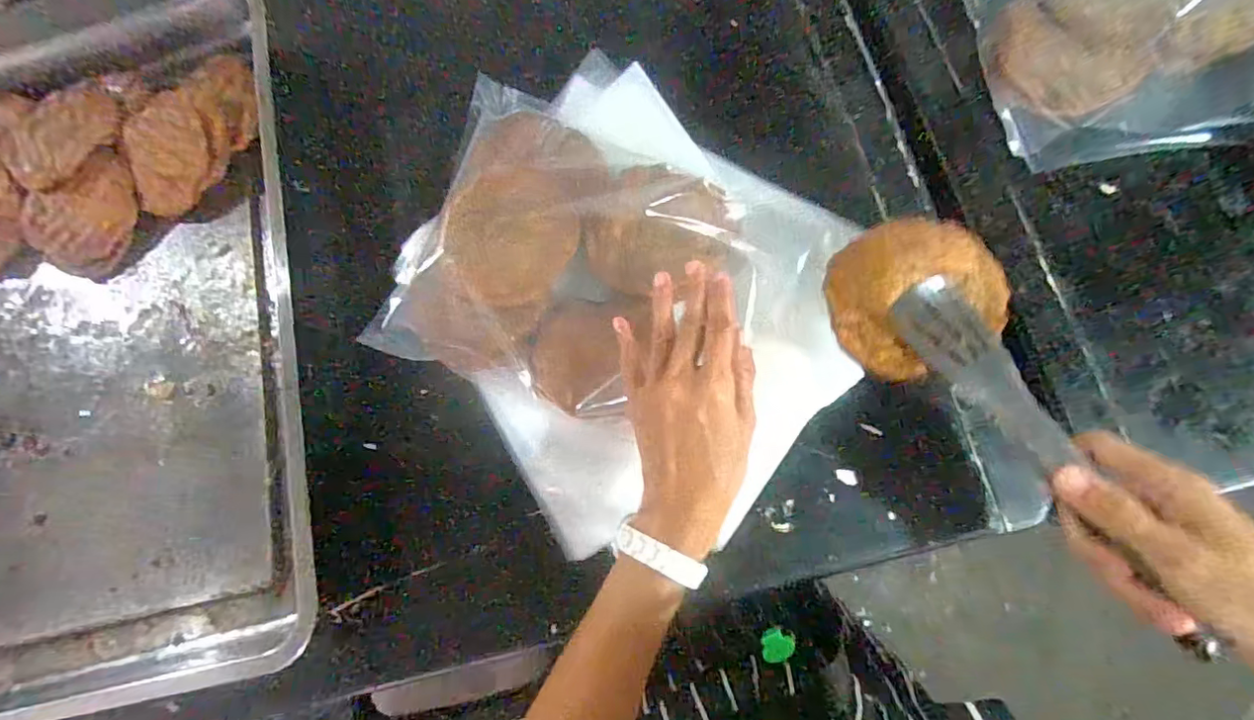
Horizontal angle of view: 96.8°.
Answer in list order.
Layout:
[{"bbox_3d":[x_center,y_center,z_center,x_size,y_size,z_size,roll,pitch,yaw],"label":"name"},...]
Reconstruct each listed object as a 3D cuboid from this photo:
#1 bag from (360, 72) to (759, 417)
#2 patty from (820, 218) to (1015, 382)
[{"bbox_3d":[-0.043,-0.069,0.419,0.256,0.038,0.215,25,88,8],"label":"bag"},{"bbox_3d":[0.170,-0.042,0.329,0.099,0.018,0.085,-27,76,1],"label":"patty"}]

